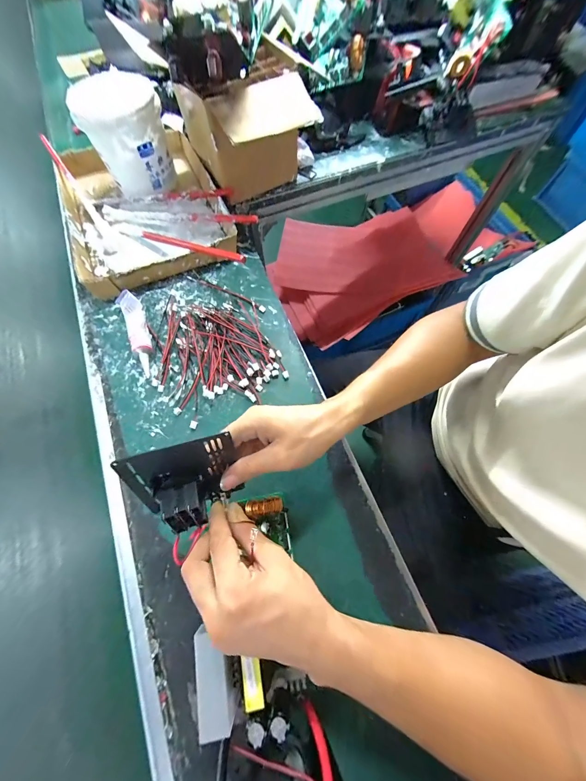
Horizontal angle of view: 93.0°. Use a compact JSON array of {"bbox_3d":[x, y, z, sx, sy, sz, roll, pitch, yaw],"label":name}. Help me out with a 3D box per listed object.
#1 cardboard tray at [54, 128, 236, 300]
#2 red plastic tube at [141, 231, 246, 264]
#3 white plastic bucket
[{"bbox_3d":[-0.263,-0.338,0.490,0.251,0.041,0.370,-19,70,-7],"label":"cardboard tray"},{"bbox_3d":[-0.156,-0.218,0.419,0.214,0.015,0.010,24,70,23],"label":"red plastic tube"},{"bbox_3d":[-0.266,-0.413,0.451,0.119,0.125,0.124,-26,71,-9],"label":"white plastic bucket"}]

